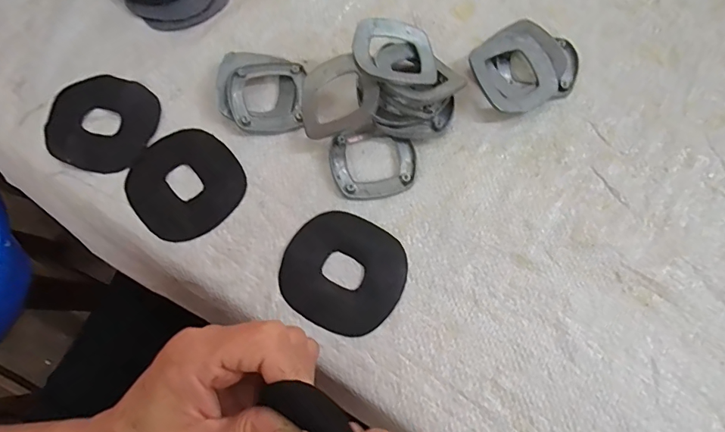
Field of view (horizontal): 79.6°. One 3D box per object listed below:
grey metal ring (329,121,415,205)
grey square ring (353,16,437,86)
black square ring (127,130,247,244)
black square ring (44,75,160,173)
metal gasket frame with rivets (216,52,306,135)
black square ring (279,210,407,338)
[{"bbox_3d":[0.007,-0.040,0.318,0.061,0.007,0.058,-11,72,-2],"label":"grey metal ring"},{"bbox_3d":[0.024,-0.118,0.311,0.060,0.006,0.060,-2,67,-17],"label":"grey square ring"},{"bbox_3d":[-0.128,-0.024,0.315,0.076,0.004,0.080,-38,75,-11],"label":"black square ring"},{"bbox_3d":[-0.197,-0.071,0.328,0.078,0.006,0.075,14,73,5],"label":"black square ring"},{"bbox_3d":[-0.077,-0.096,0.332,0.062,0.016,0.065,-3,72,0],"label":"metal gasket frame with rivets"},{"bbox_3d":[-0.013,0.037,0.294,0.079,0.005,0.077,27,74,9],"label":"black square ring"}]

